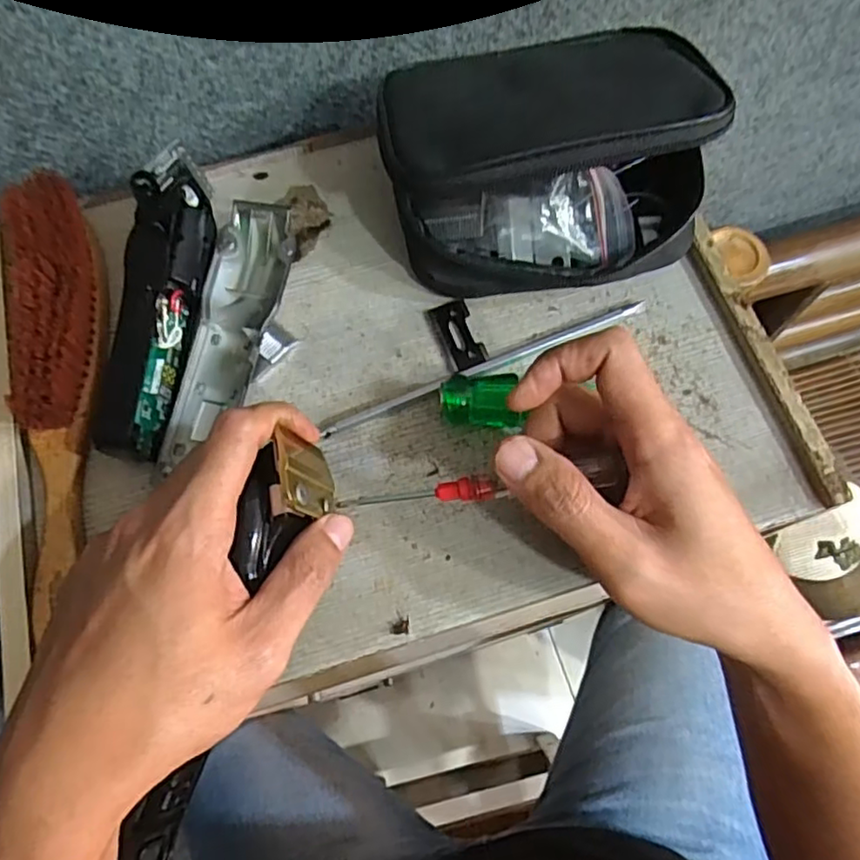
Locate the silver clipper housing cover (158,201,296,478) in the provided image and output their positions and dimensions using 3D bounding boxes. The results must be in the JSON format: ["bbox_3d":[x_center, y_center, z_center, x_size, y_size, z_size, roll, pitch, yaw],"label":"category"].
[{"bbox_3d":[-0.105,-0.051,0.338,0.041,0.029,0.145,9,70,5],"label":"silver clipper housing cover"}]

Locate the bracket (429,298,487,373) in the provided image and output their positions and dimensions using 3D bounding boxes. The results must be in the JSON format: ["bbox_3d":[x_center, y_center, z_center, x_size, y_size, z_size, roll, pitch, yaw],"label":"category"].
[{"bbox_3d":[0.016,-0.052,0.347,0.020,0.004,0.042,-20,70,-6],"label":"bracket"}]

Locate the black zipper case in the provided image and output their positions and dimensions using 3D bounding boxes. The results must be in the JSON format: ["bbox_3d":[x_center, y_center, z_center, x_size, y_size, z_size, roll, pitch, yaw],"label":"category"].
[{"bbox_3d":[0.059,-0.124,0.324,0.151,0.097,0.089,-10,69,-2],"label":"black zipper case"}]

